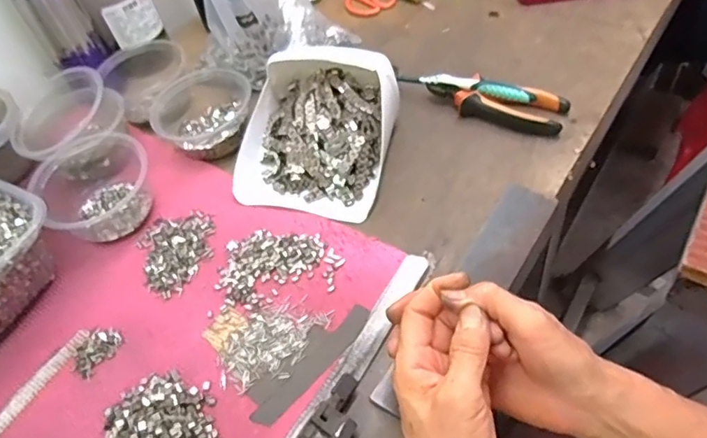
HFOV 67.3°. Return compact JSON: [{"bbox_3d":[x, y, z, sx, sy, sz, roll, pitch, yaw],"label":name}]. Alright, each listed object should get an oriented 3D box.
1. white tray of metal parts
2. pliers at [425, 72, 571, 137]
[{"bbox_3d":[-0.041,-0.104,0.551,0.159,0.071,0.171,7,54,15],"label":"white tray of metal parts"},{"bbox_3d":[0.159,-0.130,0.582,0.144,0.024,0.062,31,63,24],"label":"pliers"}]

